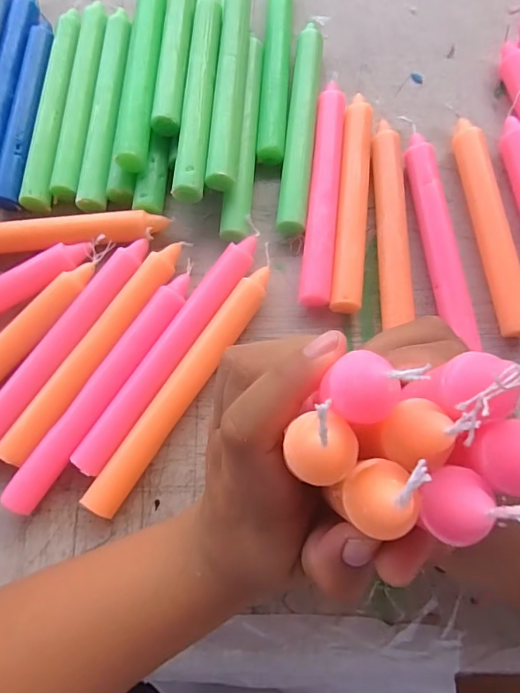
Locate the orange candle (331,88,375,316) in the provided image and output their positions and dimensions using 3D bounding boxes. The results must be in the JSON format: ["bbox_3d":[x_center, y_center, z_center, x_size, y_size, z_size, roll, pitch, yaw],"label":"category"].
[{"bbox_3d":[0.061,-0.095,0.294,0.019,0.023,0.153,6,77,2],"label":"orange candle"}]

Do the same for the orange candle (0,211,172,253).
[{"bbox_3d":[-0.141,-0.072,0.282,0.158,0.011,0.015,-7,77,-1],"label":"orange candle"}]

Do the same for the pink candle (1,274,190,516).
[{"bbox_3d":[-0.090,0.022,0.260,0.017,0.013,0.161,32,79,8],"label":"pink candle"}]

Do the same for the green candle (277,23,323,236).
[{"bbox_3d":[0.029,-0.154,0.311,0.019,0.018,0.163,6,77,2],"label":"green candle"}]

